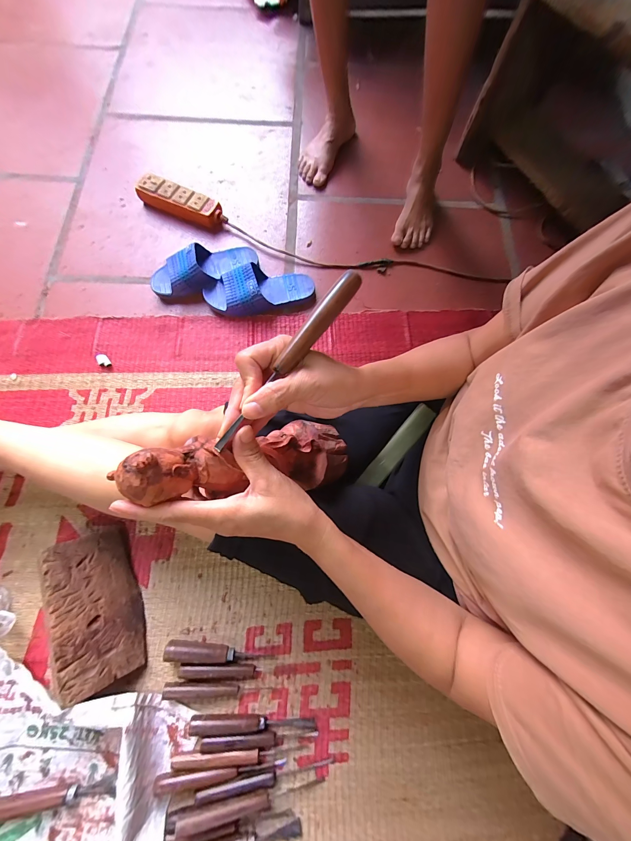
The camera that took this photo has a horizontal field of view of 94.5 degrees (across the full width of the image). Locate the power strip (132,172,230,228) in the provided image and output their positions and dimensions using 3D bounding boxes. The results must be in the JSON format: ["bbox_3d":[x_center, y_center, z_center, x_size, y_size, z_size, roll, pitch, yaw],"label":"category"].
[{"bbox_3d":[-0.299,-0.492,0.659,0.200,0.047,0.051,20,74,3],"label":"power strip"}]

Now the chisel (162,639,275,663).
[{"bbox_3d":[-0.147,0.352,0.443,0.156,0.022,0.023,4,74,-1],"label":"chisel"}]

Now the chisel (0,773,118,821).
[{"bbox_3d":[-0.353,0.504,0.387,0.163,0.015,0.024,-5,74,-3],"label":"chisel"}]

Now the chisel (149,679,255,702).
[{"bbox_3d":[-0.170,0.398,0.430,0.107,0.014,0.019,1,74,-2],"label":"chisel"}]

